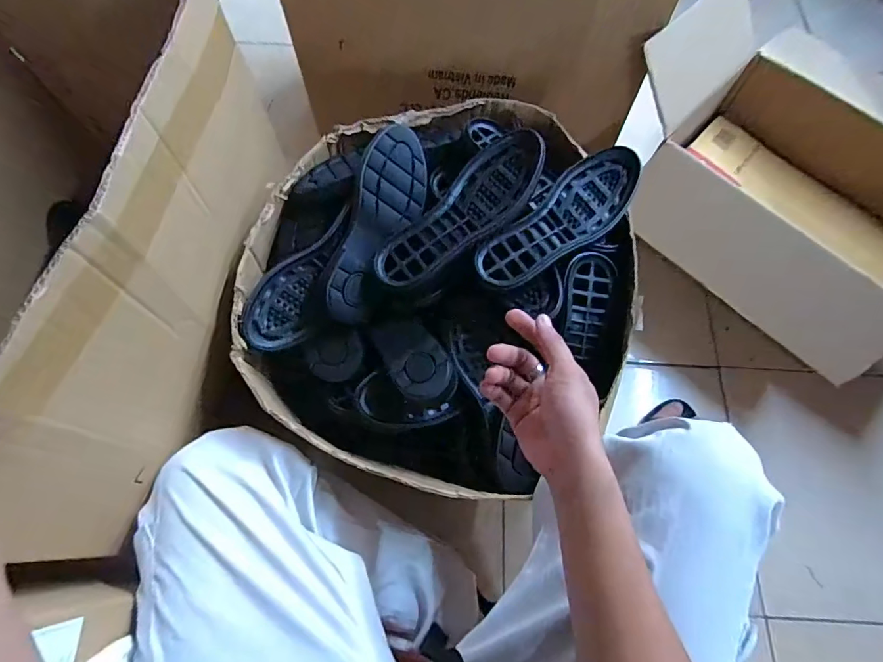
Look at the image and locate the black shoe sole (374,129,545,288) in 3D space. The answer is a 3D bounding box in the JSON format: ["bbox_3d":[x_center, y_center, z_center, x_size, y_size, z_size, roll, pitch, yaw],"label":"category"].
[{"bbox_3d":[0.024,-0.142,0.559,0.239,0.027,0.088,-42,72,-6],"label":"black shoe sole"}]

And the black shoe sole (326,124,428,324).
[{"bbox_3d":[-0.073,-0.130,0.580,0.099,0.037,0.251,24,81,-33],"label":"black shoe sole"}]

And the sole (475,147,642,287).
[{"bbox_3d":[0.146,-0.134,0.568,0.233,0.040,0.084,-41,74,-16],"label":"sole"}]

